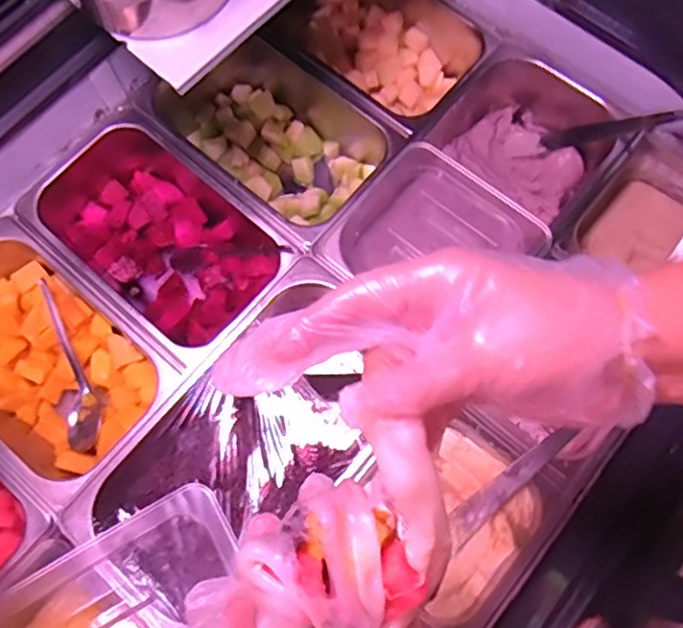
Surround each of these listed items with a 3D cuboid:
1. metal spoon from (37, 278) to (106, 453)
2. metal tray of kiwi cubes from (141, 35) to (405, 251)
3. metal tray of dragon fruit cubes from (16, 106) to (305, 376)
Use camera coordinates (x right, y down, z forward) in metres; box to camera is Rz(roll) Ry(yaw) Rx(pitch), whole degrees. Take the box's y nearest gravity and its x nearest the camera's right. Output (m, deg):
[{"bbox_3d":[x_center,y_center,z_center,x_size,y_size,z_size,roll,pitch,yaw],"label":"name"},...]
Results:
[{"bbox_3d":[-0.273,0.050,0.633,0.041,0.024,0.169,-18,92,-5],"label":"metal spoon"},{"bbox_3d":[-0.081,-0.199,0.719,0.274,0.107,0.165,39,76,12],"label":"metal tray of kiwi cubes"},{"bbox_3d":[-0.191,-0.076,0.673,0.274,0.095,0.163,40,76,12],"label":"metal tray of dragon fruit cubes"}]

